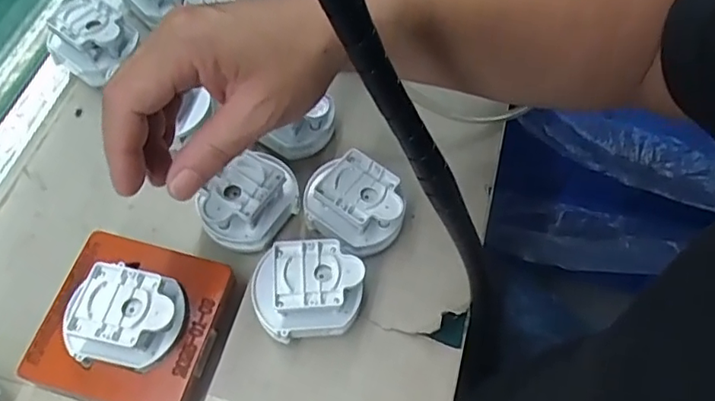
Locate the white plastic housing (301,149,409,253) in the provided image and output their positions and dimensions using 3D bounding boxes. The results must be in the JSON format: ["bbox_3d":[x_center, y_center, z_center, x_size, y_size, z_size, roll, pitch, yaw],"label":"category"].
[{"bbox_3d":[-0.003,0.002,0.405,0.072,0.043,0.057,33,65,14],"label":"white plastic housing"}]

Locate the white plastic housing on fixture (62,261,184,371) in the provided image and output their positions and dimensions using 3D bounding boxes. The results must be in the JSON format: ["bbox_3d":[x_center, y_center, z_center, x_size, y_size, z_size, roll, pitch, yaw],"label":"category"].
[{"bbox_3d":[-0.137,0.069,0.348,0.059,0.032,0.053,6,61,2],"label":"white plastic housing on fixture"}]

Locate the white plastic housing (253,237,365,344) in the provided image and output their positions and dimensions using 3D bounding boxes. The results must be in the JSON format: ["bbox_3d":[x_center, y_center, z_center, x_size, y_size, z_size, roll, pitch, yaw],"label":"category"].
[{"bbox_3d":[-0.032,0.058,0.376,0.069,0.045,0.053,-10,62,-8],"label":"white plastic housing"}]

